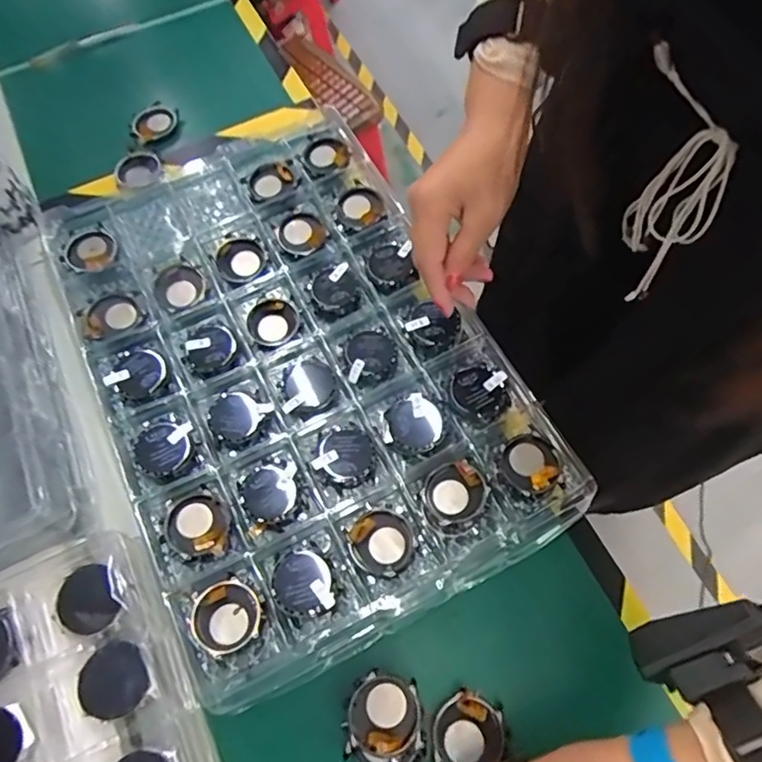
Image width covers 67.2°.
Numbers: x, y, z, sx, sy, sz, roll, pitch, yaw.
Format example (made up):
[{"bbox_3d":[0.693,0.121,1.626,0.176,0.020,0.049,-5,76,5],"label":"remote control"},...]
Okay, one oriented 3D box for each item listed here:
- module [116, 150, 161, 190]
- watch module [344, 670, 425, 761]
[{"bbox_3d":[-0.247,-0.213,0.582,0.042,0.009,0.052,1,65,3],"label":"module"},{"bbox_3d":[0.003,0.218,0.362,0.047,0.023,0.058,2,65,3],"label":"watch module"}]

